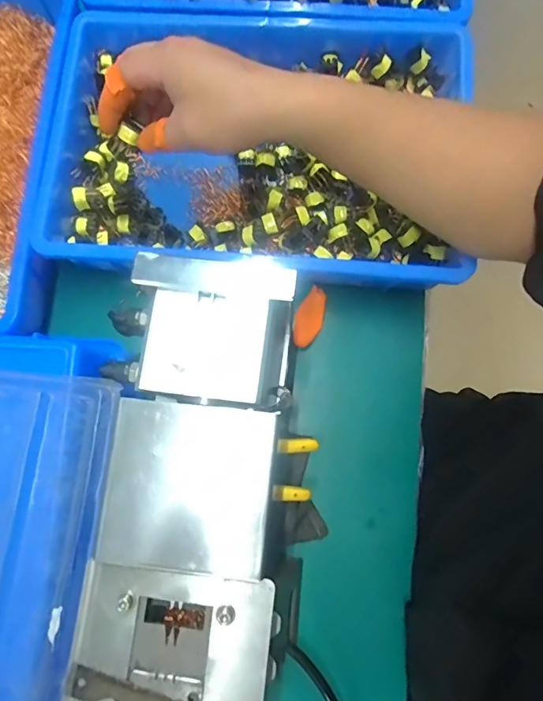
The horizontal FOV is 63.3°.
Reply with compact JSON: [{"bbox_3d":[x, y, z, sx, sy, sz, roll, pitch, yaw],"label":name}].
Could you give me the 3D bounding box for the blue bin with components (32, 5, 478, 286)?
[{"bbox_3d":[-0.012,-0.185,0.410,0.358,0.068,0.249,4,79,1],"label":"blue bin with components"}]

